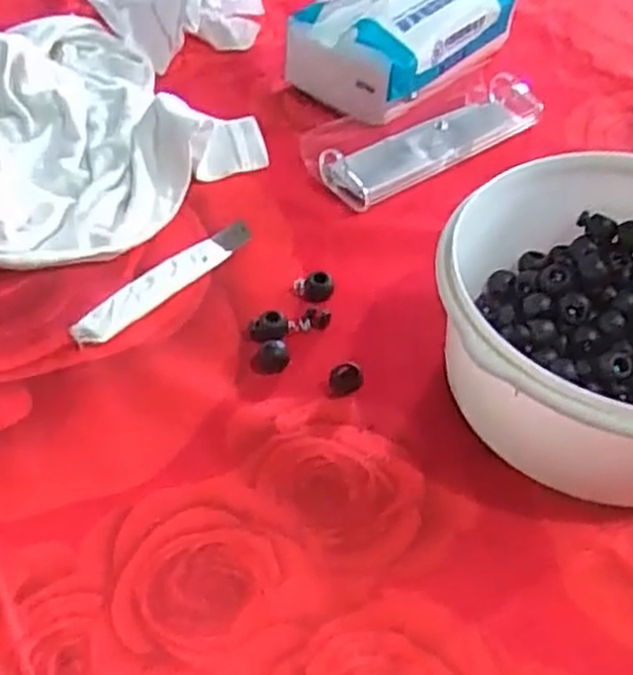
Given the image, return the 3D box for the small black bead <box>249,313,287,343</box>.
[{"bbox_3d":[-0.024,-0.005,0.393,0.019,0.010,0.013,0,48,1],"label":"small black bead"}]

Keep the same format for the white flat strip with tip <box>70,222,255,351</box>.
[{"bbox_3d":[-0.080,-0.031,0.418,0.020,0.006,0.116,33,56,27],"label":"white flat strip with tip"}]

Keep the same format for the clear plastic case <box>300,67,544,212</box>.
[{"bbox_3d":[0.067,-0.136,0.508,0.159,0.018,0.071,-29,53,-23],"label":"clear plastic case"}]

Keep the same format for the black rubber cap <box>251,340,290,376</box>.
[{"bbox_3d":[-0.022,0.009,0.381,0.018,0.011,0.012,-2,48,0],"label":"black rubber cap"}]

